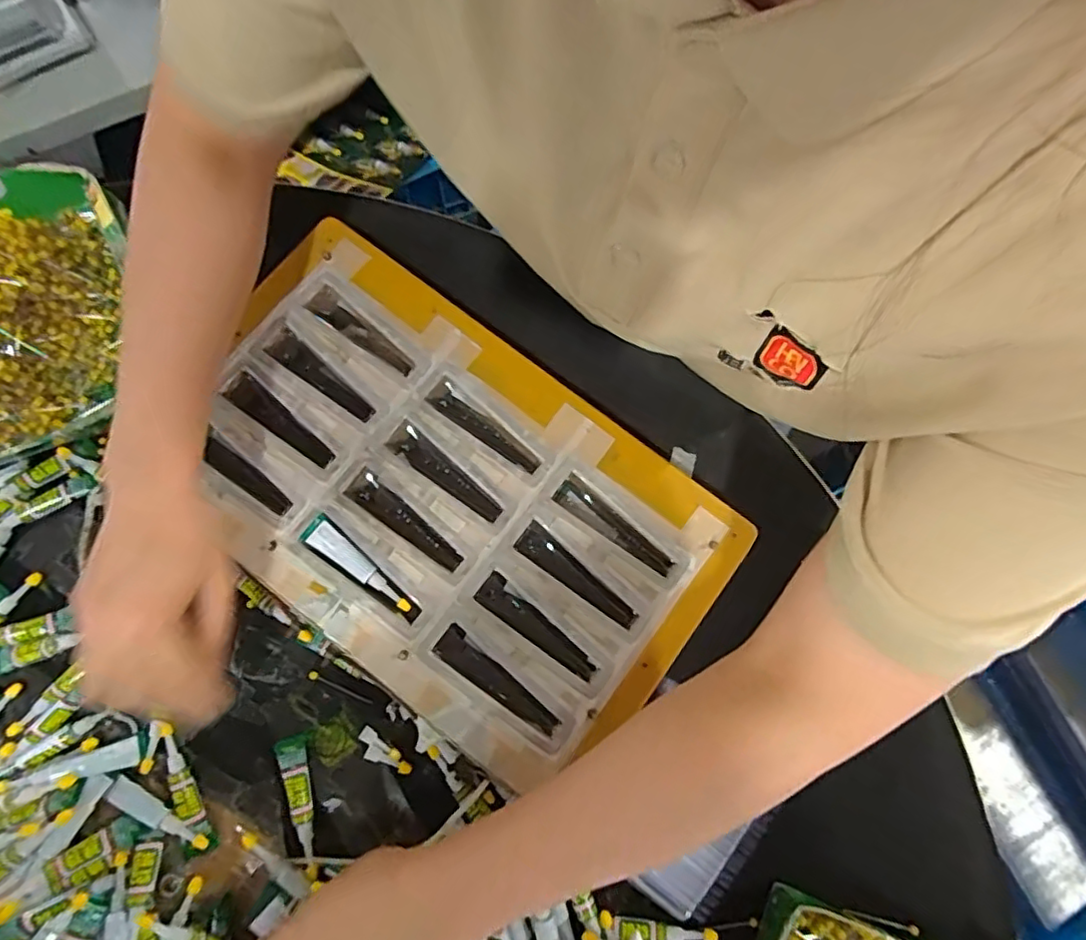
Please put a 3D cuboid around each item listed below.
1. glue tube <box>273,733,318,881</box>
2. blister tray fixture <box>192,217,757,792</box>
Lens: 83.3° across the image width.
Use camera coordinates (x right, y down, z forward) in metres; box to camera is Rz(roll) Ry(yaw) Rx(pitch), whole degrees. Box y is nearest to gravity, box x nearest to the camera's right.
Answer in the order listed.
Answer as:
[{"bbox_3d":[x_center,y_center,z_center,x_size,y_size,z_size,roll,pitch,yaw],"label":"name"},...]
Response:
[{"bbox_3d":[-0.156,0.215,0.392,0.018,0.009,0.083,-14,78,-5],"label":"glue tube"},{"bbox_3d":[-0.072,0.016,0.413,0.367,0.022,0.221,37,78,7],"label":"blister tray fixture"}]

